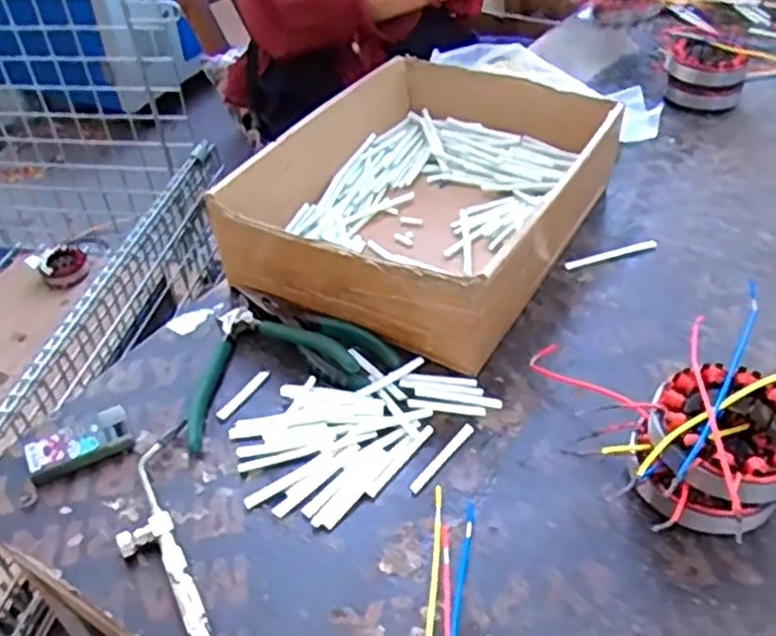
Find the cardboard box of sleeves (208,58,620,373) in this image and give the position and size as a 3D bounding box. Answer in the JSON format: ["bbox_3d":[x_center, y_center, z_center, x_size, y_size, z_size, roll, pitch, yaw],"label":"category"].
[{"bbox_3d":[0.043,-0.113,0.654,0.238,0.094,0.336,21,47,25],"label":"cardboard box of sleeves"}]

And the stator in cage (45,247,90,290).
[{"bbox_3d":[-0.626,-0.098,1.437,0.081,0.049,0.069,-21,44,-19],"label":"stator in cage"}]

